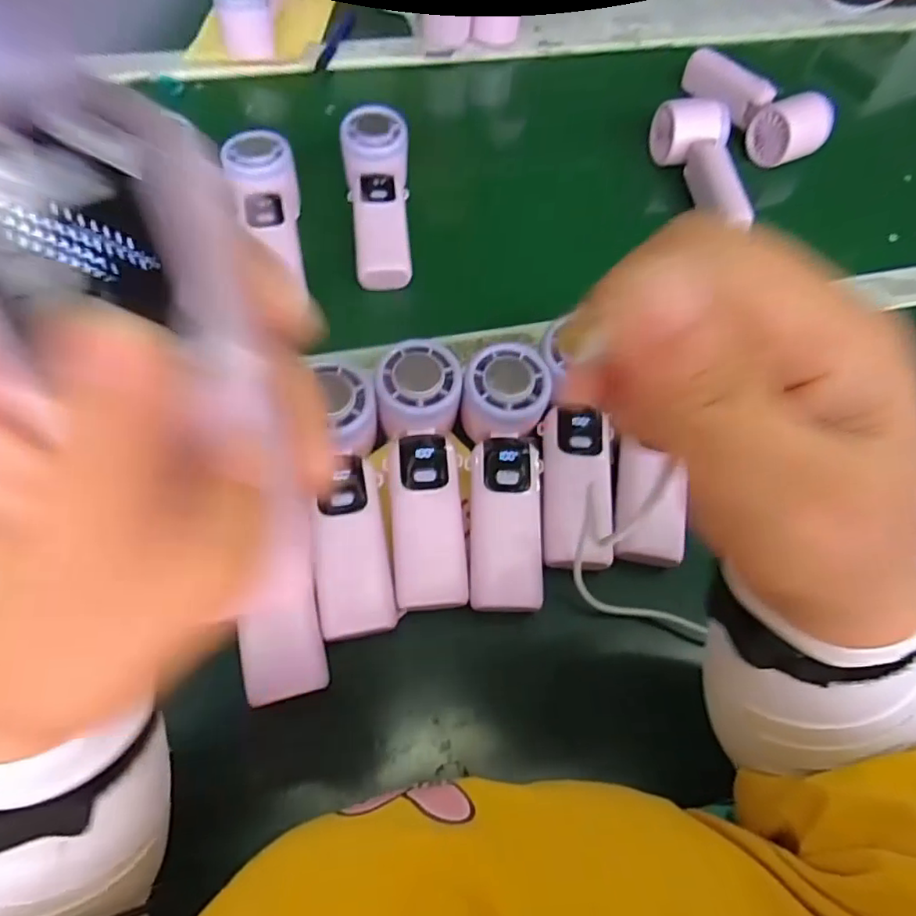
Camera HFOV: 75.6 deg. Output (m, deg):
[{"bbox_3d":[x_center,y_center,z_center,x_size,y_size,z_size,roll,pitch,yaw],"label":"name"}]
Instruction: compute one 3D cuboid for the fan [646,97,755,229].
[{"bbox_3d":[0.228,-0.275,0.550,0.053,0.047,0.157,-3,62,-6],"label":"fan"}]

